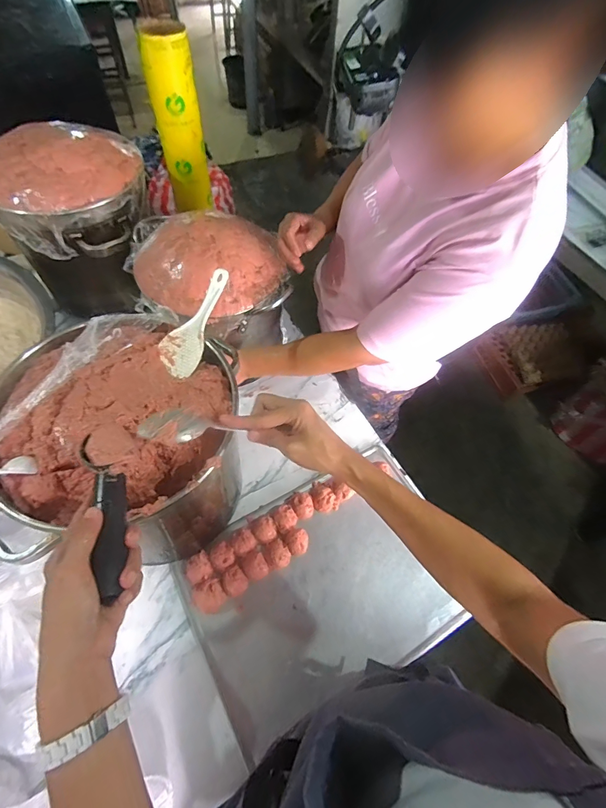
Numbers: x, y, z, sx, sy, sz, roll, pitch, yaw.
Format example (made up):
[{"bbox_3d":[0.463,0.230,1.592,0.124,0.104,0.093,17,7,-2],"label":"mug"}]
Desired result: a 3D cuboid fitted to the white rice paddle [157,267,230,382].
[{"bbox_3d":[-0.151,-0.118,0.542,0.057,0.014,0.168,21,76,10],"label":"white rice paddle"}]

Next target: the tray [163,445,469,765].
[{"bbox_3d":[0.033,0.300,0.656,0.439,0.036,0.338,-22,62,-15],"label":"tray"}]

